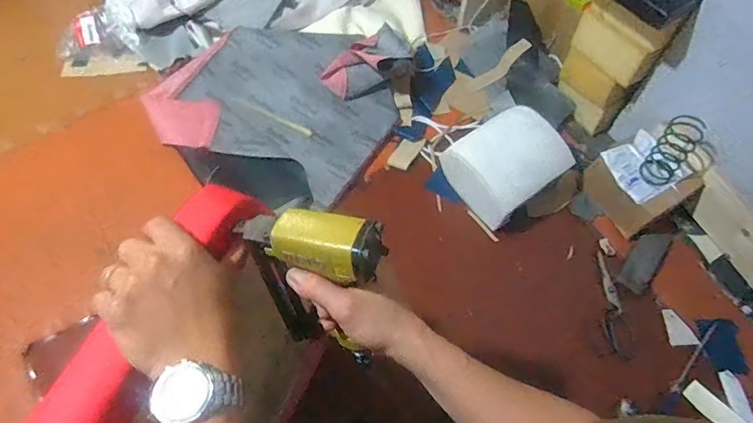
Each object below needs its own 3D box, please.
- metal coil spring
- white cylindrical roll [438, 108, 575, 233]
[{"bbox_3d":[0.518,-0.106,0.824,0.069,0.116,0.069,41,67,18],"label":"metal coil spring"},{"bbox_3d":[0.247,-0.090,0.901,0.178,0.133,0.165,-30,66,-16],"label":"white cylindrical roll"}]

